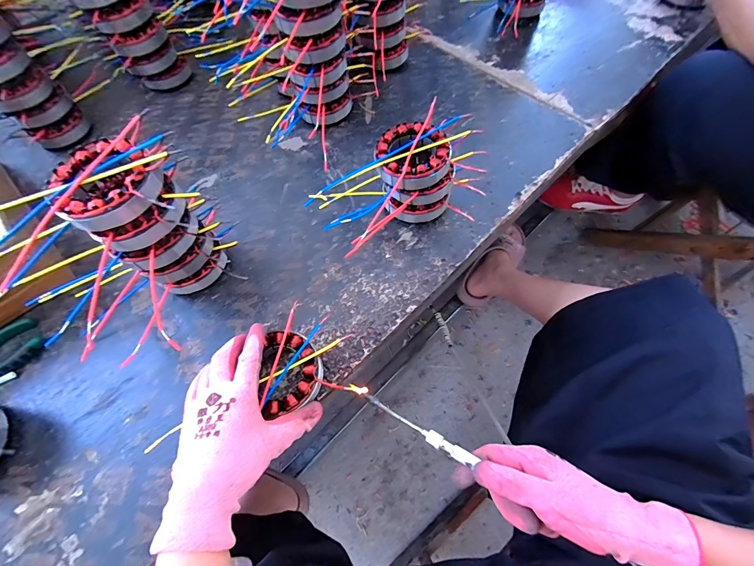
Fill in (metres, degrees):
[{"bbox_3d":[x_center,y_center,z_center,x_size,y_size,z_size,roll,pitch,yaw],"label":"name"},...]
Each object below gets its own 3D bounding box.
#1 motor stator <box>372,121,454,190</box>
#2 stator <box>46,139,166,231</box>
[{"bbox_3d":[0.041,-0.152,0.388,0.085,0.029,0.083,-4,65,0],"label":"motor stator"},{"bbox_3d":[-0.234,-0.087,0.297,0.083,0.035,0.080,-12,65,-3],"label":"stator"}]

